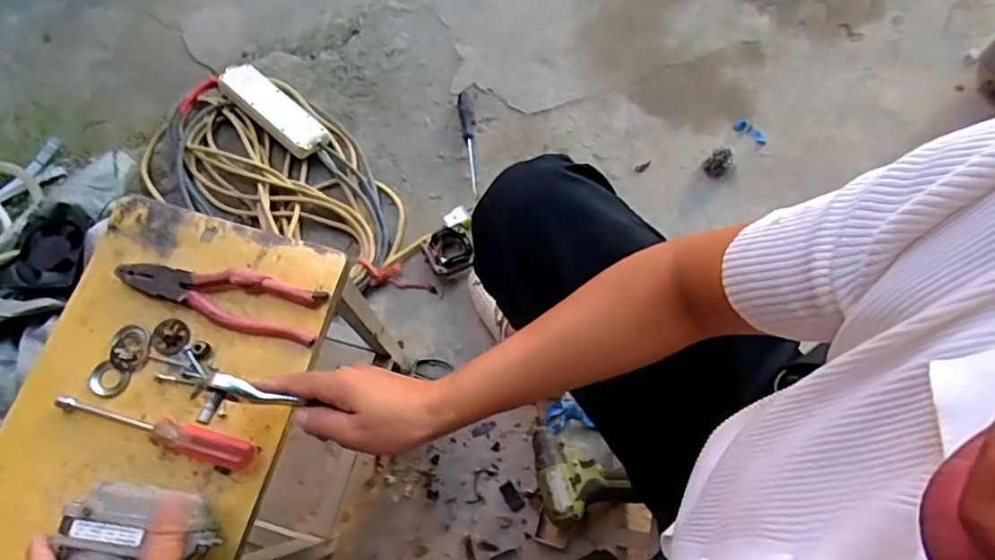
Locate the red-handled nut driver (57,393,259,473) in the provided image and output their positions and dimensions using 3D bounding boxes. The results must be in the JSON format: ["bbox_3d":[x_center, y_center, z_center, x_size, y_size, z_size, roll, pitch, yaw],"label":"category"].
[{"bbox_3d":[-0.289,0.124,0.494,0.179,0.021,0.025,16,71,8],"label":"red-handled nut driver"}]

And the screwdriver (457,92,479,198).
[{"bbox_3d":[-0.053,-0.260,1.106,0.022,0.019,0.219,-8,69,-2],"label":"screwdriver"}]

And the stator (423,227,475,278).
[{"bbox_3d":[-0.086,-0.049,1.032,0.081,0.038,0.089,-1,70,2],"label":"stator"}]

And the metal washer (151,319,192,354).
[{"bbox_3d":[-0.297,0.051,0.533,0.034,0.004,0.031,15,71,7],"label":"metal washer"}]

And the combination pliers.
[{"bbox_3d":[-0.254,0.012,0.535,0.189,0.015,0.052,14,71,7],"label":"combination pliers"}]

